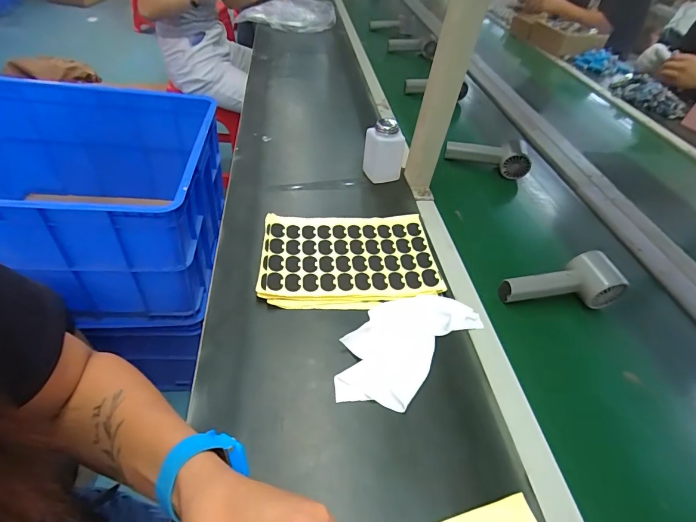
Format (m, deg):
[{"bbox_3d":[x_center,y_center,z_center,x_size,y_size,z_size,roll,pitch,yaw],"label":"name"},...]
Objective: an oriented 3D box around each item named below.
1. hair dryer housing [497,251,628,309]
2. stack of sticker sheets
[{"bbox_3d":[0.271,0.035,0.485,0.148,0.050,0.057,-9,48,-18],"label":"hair dryer housing"},{"bbox_3d":[0.000,-0.006,0.512,0.226,0.012,0.158,0,46,-7],"label":"stack of sticker sheets"}]

